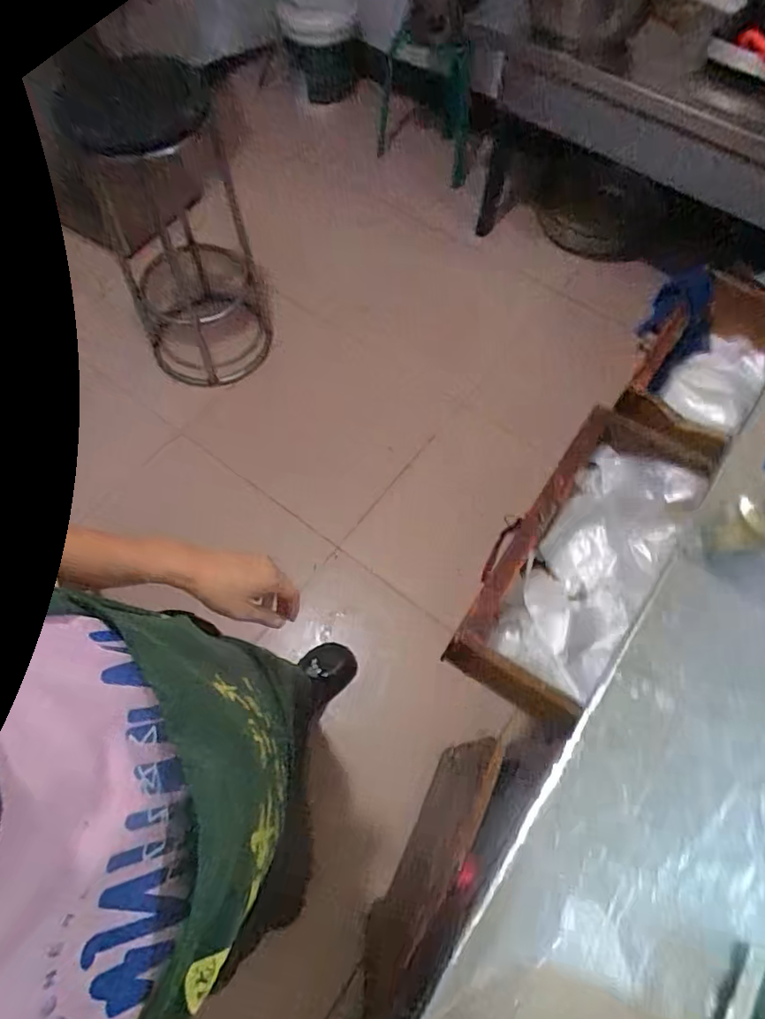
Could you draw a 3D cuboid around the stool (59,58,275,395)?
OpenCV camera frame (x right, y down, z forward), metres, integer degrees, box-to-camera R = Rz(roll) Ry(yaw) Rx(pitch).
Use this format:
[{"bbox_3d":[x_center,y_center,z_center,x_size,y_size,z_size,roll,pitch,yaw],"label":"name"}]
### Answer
[{"bbox_3d":[-0.580,-0.764,1.590,0.376,0.806,0.409,-19,66,-11],"label":"stool"}]

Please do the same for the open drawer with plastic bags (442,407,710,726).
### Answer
[{"bbox_3d":[0.266,0.068,0.750,0.174,0.124,0.406,32,67,13],"label":"open drawer with plastic bags"}]

